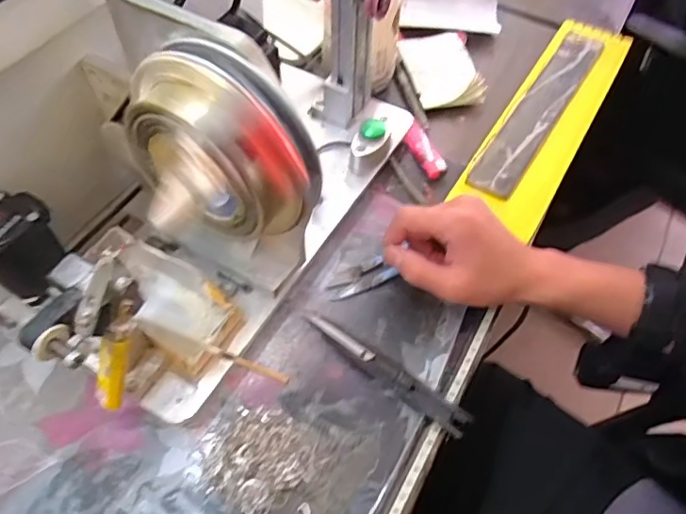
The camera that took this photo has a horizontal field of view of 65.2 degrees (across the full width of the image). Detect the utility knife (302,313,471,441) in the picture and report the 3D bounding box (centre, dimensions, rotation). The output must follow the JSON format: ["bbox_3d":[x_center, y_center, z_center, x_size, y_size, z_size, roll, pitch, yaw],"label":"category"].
[{"bbox_3d":[0.031,0.083,0.395,0.136,0.011,0.018,33,61,18],"label":"utility knife"}]

